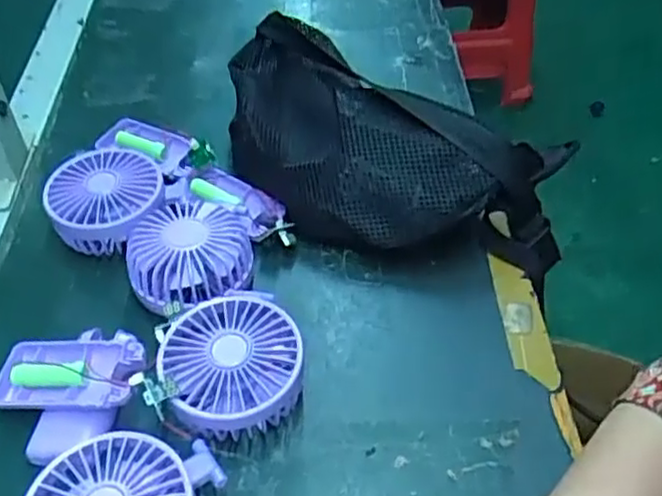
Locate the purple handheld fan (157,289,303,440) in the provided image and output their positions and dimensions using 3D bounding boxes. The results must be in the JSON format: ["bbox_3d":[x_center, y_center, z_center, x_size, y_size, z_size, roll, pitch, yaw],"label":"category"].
[{"bbox_3d":[-0.060,0.075,0.421,0.081,0.045,0.089,0,48,0],"label":"purple handheld fan"}]

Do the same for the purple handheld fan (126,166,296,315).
[{"bbox_3d":[-0.085,-0.014,0.499,0.104,0.044,0.148,5,48,5],"label":"purple handheld fan"}]

